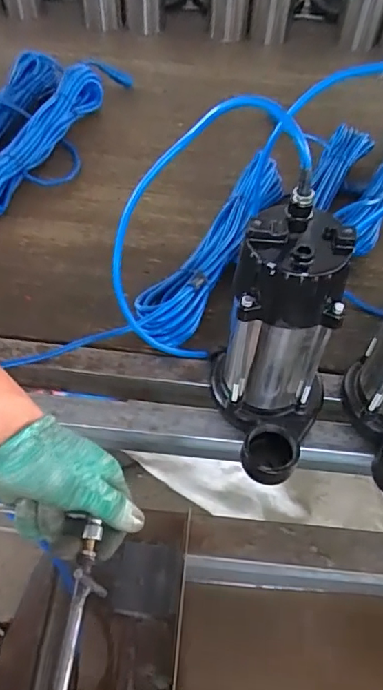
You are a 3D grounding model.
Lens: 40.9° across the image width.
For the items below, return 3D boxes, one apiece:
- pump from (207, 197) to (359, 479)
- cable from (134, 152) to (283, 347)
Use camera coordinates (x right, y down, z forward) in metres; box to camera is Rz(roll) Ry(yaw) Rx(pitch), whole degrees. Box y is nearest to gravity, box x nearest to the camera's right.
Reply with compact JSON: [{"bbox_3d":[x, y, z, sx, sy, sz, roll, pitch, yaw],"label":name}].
[{"bbox_3d":[0.088,0.010,0.483,0.103,0.245,0.160,-14,56,-13],"label":"pump"},{"bbox_3d":[0.034,-0.128,0.685,0.072,0.076,0.347,26,57,15],"label":"cable"}]

